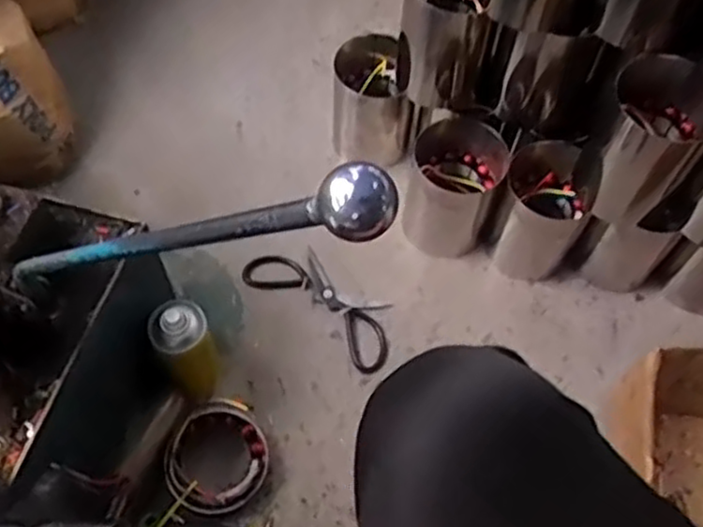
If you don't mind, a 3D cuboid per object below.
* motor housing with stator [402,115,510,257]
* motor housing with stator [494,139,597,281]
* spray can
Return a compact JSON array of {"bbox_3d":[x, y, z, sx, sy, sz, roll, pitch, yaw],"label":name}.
[{"bbox_3d":[0.139,-0.105,0.993,0.120,0.159,0.115,1,60,-2],"label":"motor housing with stator"},{"bbox_3d":[0.251,-0.066,0.975,0.107,0.162,0.116,1,60,-2],"label":"motor housing with stator"},{"bbox_3d":[-0.190,0.103,0.842,0.059,0.164,0.061,1,60,-2],"label":"spray can"}]

